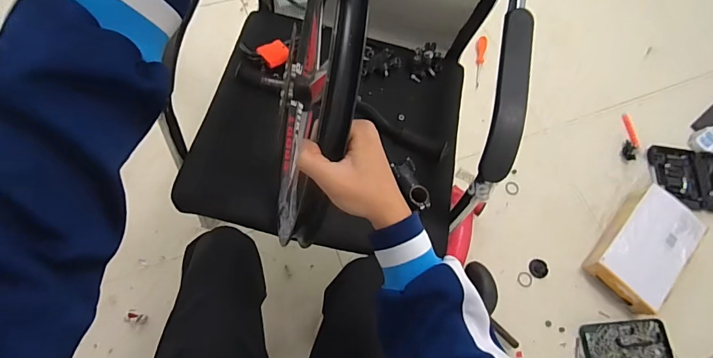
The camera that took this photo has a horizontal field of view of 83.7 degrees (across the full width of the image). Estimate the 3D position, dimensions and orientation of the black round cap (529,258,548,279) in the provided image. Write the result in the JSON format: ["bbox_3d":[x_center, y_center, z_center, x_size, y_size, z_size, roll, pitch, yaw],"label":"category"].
[{"bbox_3d":[0.540,0.266,1.180,0.058,0.007,0.056,3,69,-7],"label":"black round cap"}]

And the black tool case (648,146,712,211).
[{"bbox_3d":[1.167,0.000,1.335,0.382,0.034,0.221,12,69,-3],"label":"black tool case"}]

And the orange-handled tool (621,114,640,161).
[{"bbox_3d":[0.939,-0.148,1.363,0.050,0.030,0.186,14,68,-3],"label":"orange-handled tool"}]

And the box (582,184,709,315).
[{"bbox_3d":[0.859,0.197,1.180,0.209,0.092,0.373,41,70,8],"label":"box"}]

